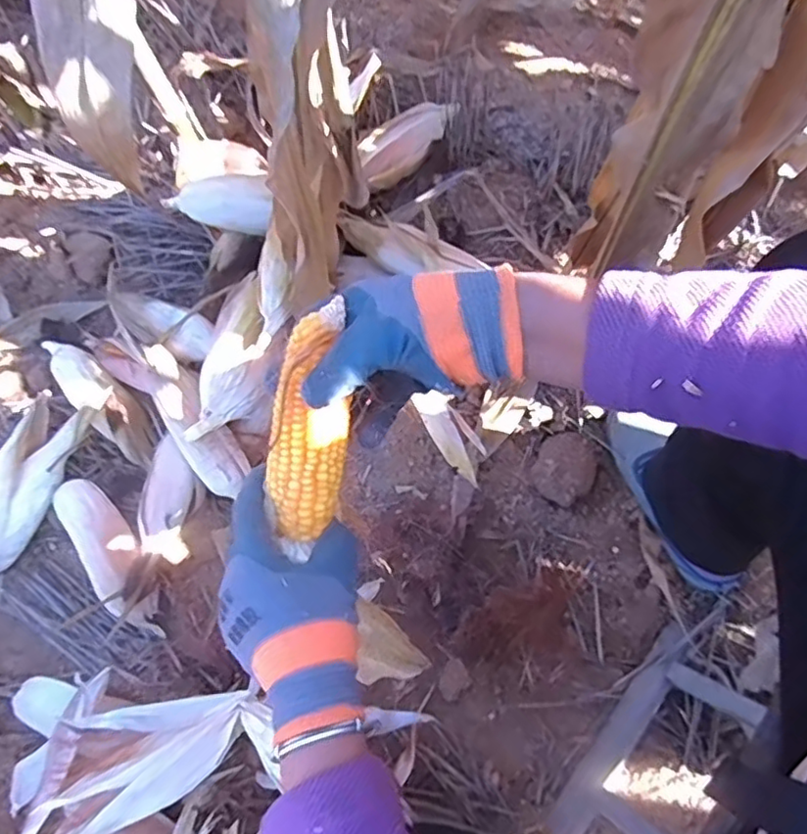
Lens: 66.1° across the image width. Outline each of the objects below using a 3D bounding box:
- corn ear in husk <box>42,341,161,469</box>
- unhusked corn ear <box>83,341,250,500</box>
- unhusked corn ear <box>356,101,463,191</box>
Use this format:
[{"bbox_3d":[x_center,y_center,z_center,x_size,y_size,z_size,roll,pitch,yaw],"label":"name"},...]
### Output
[{"bbox_3d":[-0.412,-0.034,0.827,0.240,0.042,0.058,41,79,18],"label":"corn ear in husk"},{"bbox_3d":[-0.303,-0.028,0.794,0.078,0.070,0.313,-43,72,-10],"label":"unhusked corn ear"},{"bbox_3d":[0.004,-0.373,0.848,0.059,0.057,0.181,35,77,16],"label":"unhusked corn ear"}]

